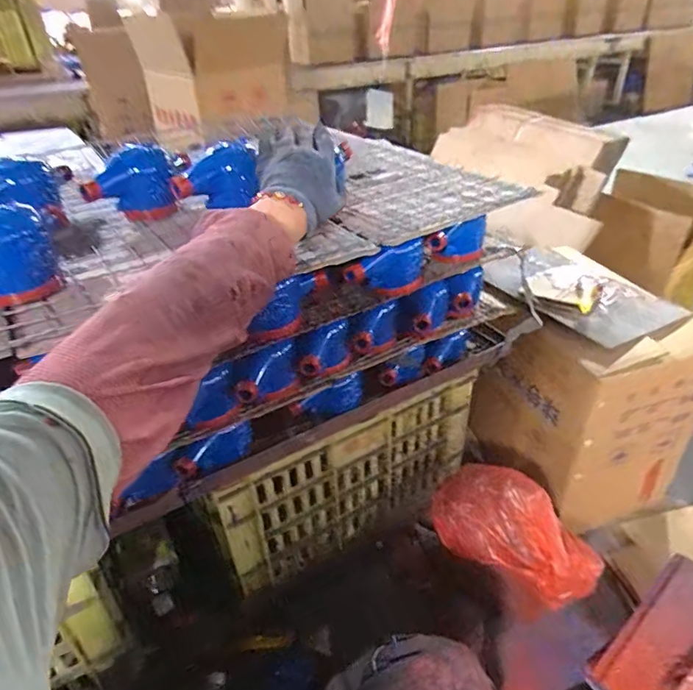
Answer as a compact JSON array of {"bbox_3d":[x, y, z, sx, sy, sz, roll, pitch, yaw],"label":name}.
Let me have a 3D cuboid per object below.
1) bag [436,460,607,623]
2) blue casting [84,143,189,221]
[{"bbox_3d":[0.275,0.311,0.844,0.281,0.155,0.122,26,44,35],"label":"bag"},{"bbox_3d":[-0.277,-0.218,0.671,0.135,0.085,0.074,-16,37,-18],"label":"blue casting"}]

